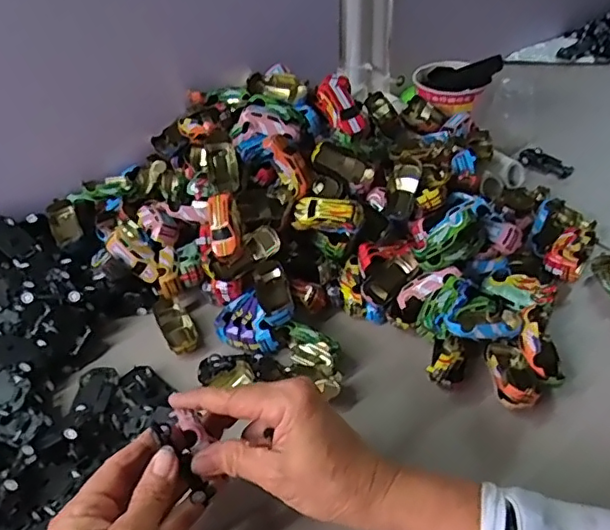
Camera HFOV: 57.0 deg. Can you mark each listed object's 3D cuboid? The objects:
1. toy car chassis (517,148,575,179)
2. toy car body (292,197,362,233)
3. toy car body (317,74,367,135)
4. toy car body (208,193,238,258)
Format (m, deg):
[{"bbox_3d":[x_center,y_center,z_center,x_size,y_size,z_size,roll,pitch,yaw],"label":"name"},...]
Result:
[{"bbox_3d":[0.292,-0.125,0.679,0.026,0.012,0.063,-32,50,-27],"label":"toy car chassis"},{"bbox_3d":[0.020,-0.047,0.525,0.062,0.031,0.016,9,12,21],"label":"toy car body"},{"bbox_3d":[0.036,-0.153,0.542,0.024,0.035,0.062,-5,63,-52],"label":"toy car body"},{"bbox_3d":[-0.073,-0.037,0.499,0.022,0.014,0.057,-8,75,-4],"label":"toy car body"}]

